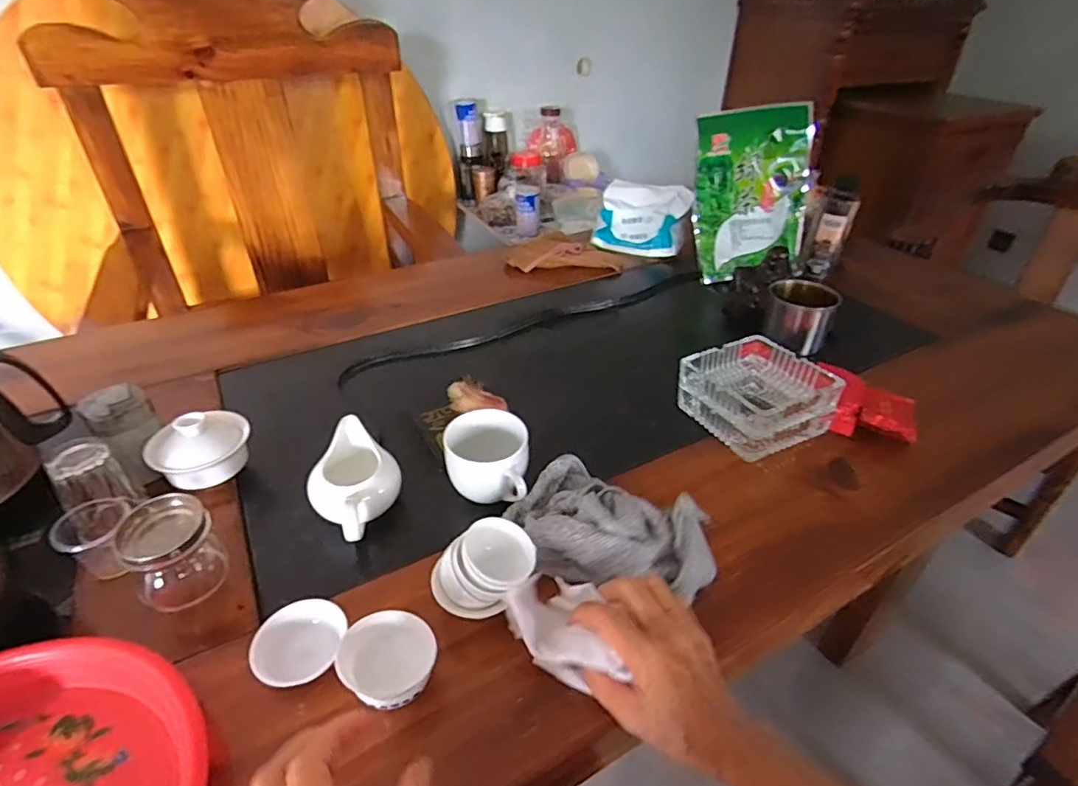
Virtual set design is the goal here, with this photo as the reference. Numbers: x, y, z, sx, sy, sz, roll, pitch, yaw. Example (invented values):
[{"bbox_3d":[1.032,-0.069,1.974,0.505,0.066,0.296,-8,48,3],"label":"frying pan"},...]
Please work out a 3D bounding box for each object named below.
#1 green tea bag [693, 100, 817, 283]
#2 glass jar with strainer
[{"bbox_3d":[0.339,-0.312,0.872,0.179,0.247,0.048,-7,21,8],"label":"green tea bag"},{"bbox_3d":[-0.287,0.128,0.440,0.062,0.076,0.055,-29,46,-34],"label":"glass jar with strainer"}]

